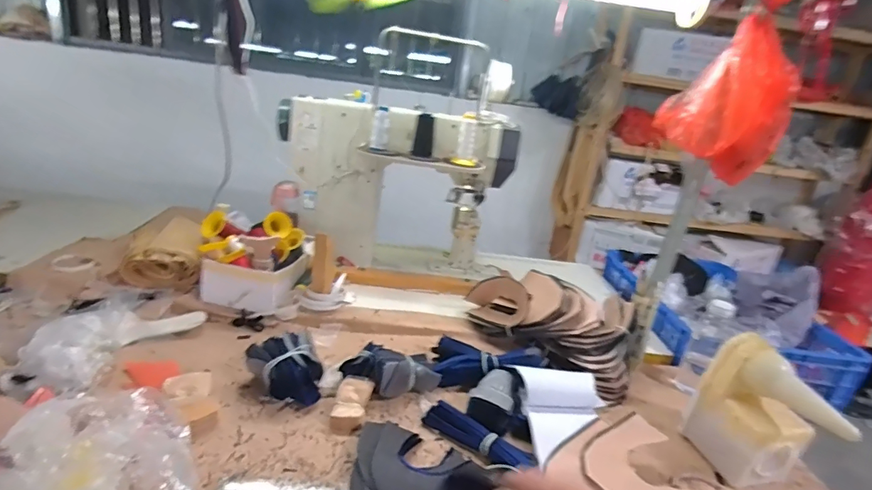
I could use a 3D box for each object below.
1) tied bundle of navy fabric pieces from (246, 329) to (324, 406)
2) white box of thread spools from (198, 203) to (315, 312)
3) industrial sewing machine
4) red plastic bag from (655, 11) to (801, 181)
[{"bbox_3d":[-0.250,0.208,0.752,0.110,0.069,0.109,-6,26,-30],"label":"tied bundle of navy fabric pieces"},{"bbox_3d":[-0.407,0.029,0.999,0.225,0.152,0.211,5,20,-6],"label":"white box of thread spools"},{"bbox_3d":[-0.093,-0.223,1.162,0.581,0.579,0.208,5,20,-8],"label":"industrial sewing machine"},{"bbox_3d":[0.521,-0.248,0.798,0.108,0.239,0.212,1,21,-18],"label":"red plastic bag"}]

